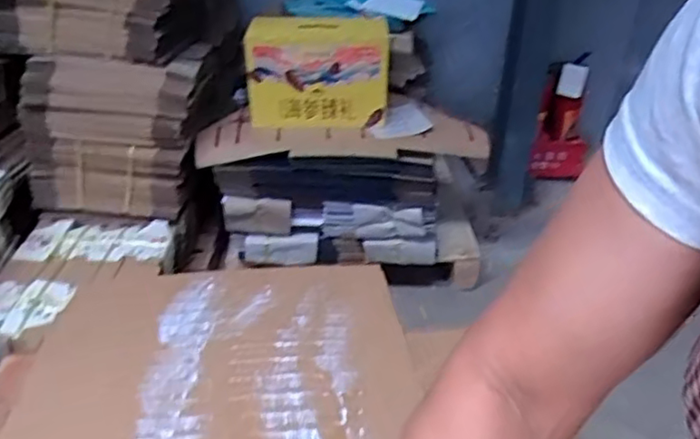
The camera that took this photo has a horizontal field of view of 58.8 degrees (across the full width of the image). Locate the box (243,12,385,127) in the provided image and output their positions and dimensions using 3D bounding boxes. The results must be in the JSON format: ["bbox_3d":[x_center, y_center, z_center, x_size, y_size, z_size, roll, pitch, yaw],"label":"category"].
[{"bbox_3d":[-0.090,-0.440,1.820,0.394,0.271,0.235,-1,33,-2],"label":"box"}]

